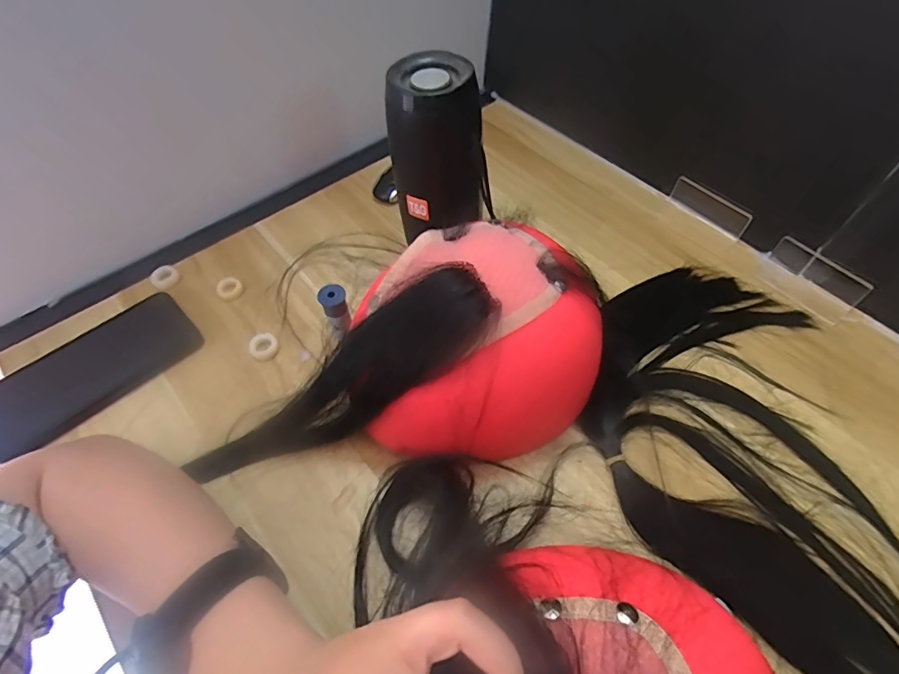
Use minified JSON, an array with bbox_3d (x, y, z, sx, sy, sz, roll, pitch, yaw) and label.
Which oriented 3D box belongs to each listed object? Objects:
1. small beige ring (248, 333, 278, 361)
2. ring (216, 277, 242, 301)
[{"bbox_3d":[-0.156,0.009,0.405,0.023,0.005,0.025,0,55,0],"label":"small beige ring"},{"bbox_3d":[-0.201,-0.043,0.440,0.019,0.011,0.021,30,61,19],"label":"ring"}]

